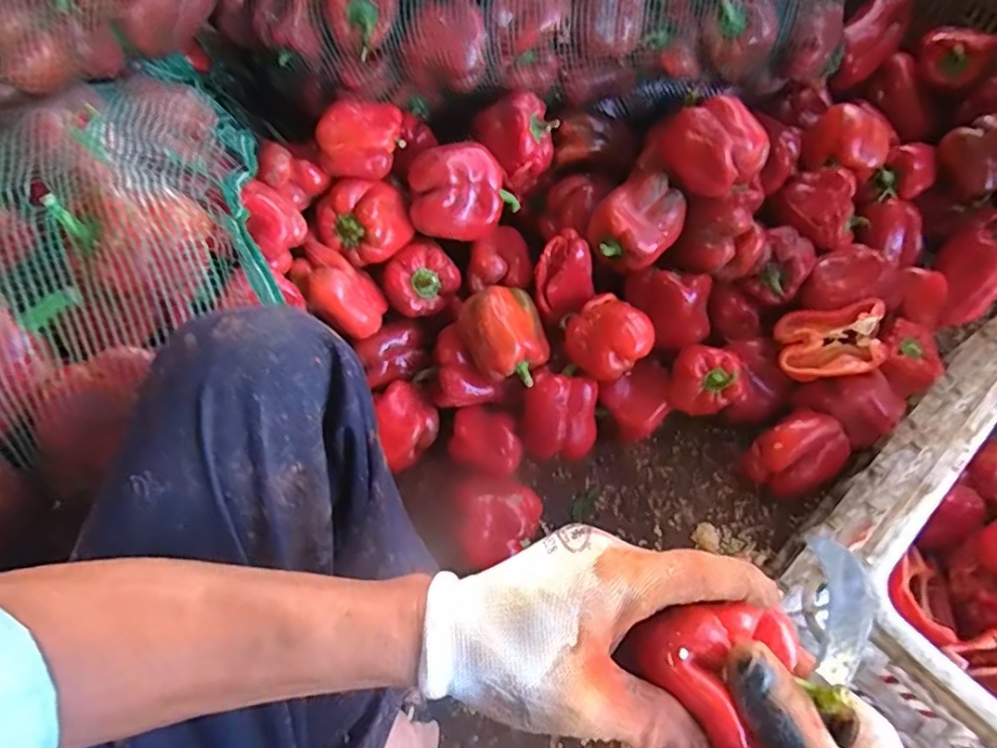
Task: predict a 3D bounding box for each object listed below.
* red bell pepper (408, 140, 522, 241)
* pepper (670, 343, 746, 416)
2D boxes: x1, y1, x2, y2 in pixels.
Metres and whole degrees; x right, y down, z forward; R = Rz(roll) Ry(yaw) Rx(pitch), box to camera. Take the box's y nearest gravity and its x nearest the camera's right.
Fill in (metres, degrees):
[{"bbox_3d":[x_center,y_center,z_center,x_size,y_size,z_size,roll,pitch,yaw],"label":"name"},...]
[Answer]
[{"bbox_3d":[-0.043,-0.216,0.719,0.123,0.072,0.090,-11,65,-4],"label":"red bell pepper"},{"bbox_3d":[0.241,0.008,0.701,0.073,0.063,0.061,10,66,6],"label":"pepper"}]

